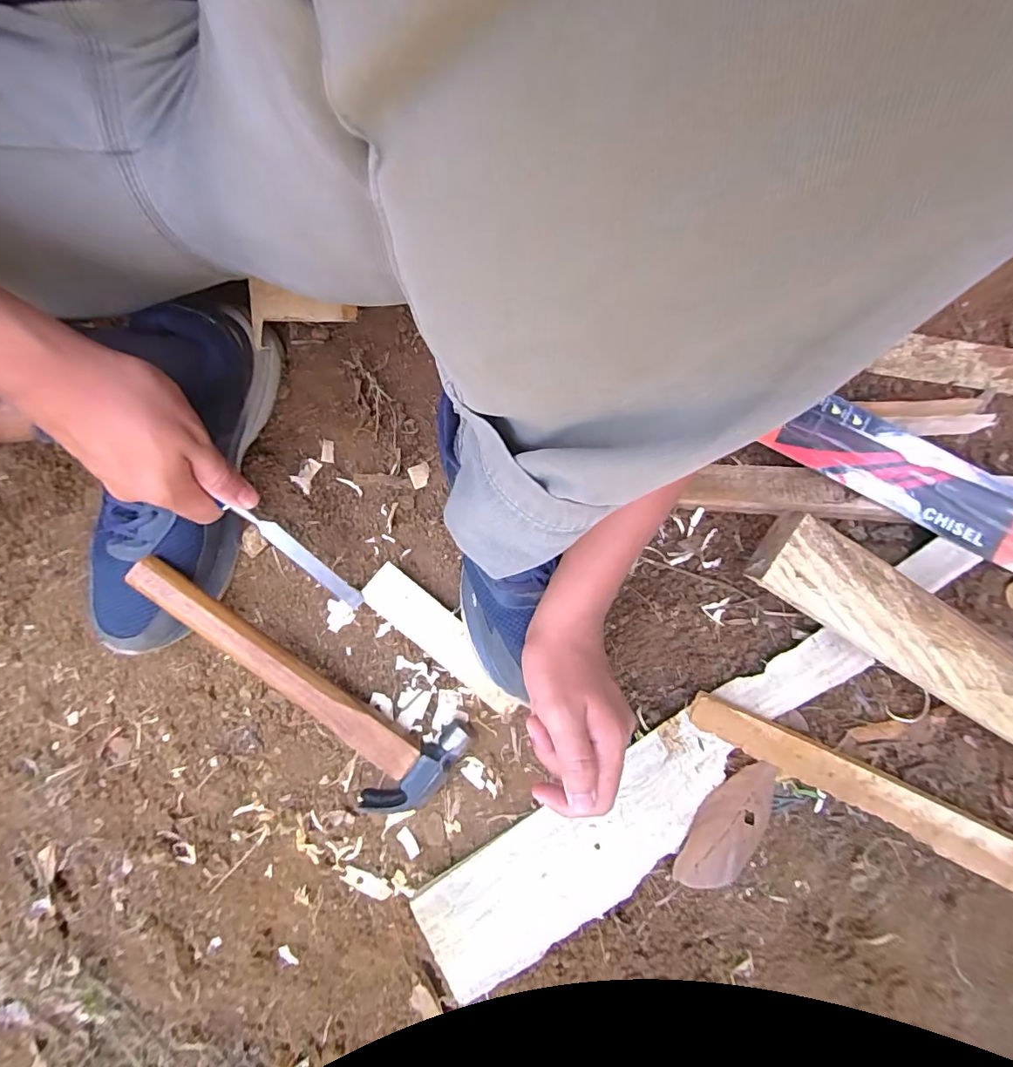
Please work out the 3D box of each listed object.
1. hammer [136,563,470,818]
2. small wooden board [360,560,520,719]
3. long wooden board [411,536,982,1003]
[{"bbox_3d":[-0.163,0.114,0.396,0.275,0.027,0.093,38,82,-6],"label":"hammer"},{"bbox_3d":[-0.052,0.087,0.427,0.153,0.016,0.039,38,79,11],"label":"small wooden board"},{"bbox_3d":[0.173,0.174,0.414,0.527,0.025,0.084,-31,76,-7],"label":"long wooden board"}]

